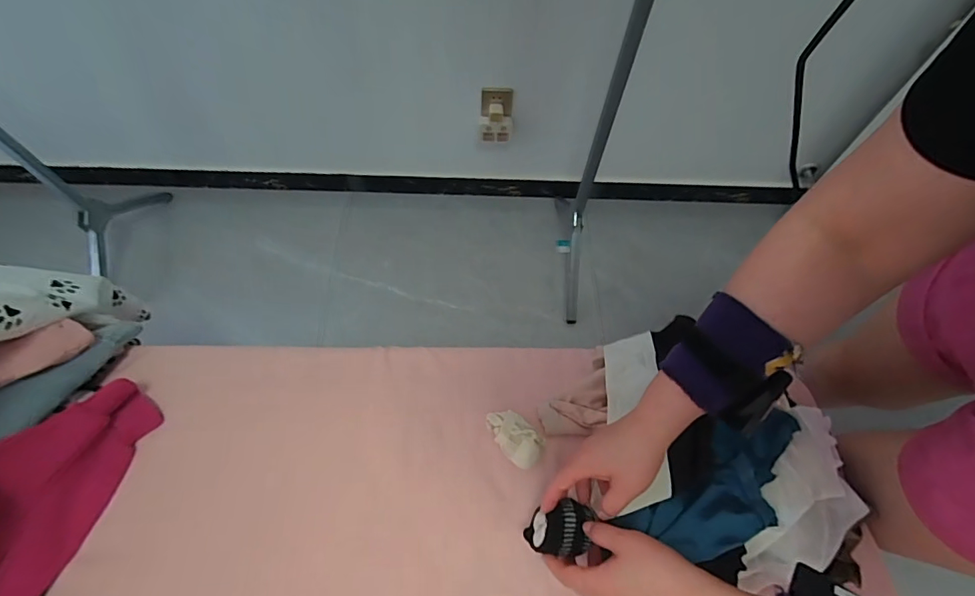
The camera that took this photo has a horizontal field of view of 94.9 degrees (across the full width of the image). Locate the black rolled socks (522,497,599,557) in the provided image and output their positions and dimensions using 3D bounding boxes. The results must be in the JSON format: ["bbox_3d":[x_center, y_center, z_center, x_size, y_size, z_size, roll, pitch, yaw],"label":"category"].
[{"bbox_3d":[0.079,0.245,0.483,0.067,0.039,0.052,3,58,-1],"label":"black rolled socks"}]

